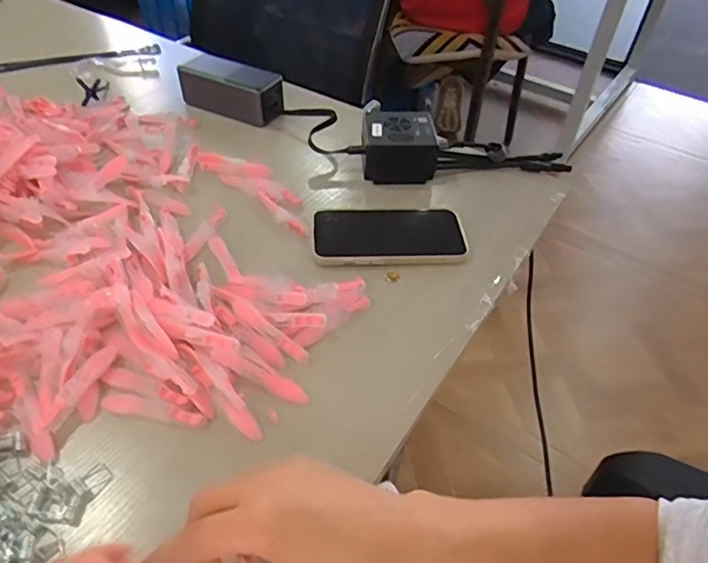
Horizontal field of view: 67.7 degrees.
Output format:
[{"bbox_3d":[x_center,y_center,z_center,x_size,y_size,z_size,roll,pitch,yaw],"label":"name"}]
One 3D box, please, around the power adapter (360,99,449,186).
[{"bbox_3d":[0.051,-0.145,0.576,0.084,0.058,0.063,6,46,2],"label":"power adapter"}]

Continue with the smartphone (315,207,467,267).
[{"bbox_3d":[0.032,-0.047,0.504,0.142,0.012,0.079,-1,46,-5],"label":"smartphone"}]

